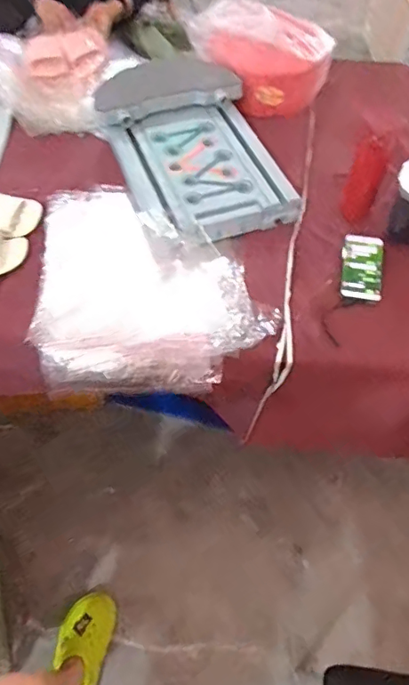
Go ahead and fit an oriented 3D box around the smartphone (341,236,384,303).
[{"bbox_3d":[0.308,-0.150,1.013,0.077,0.015,0.172,11,57,7],"label":"smartphone"}]

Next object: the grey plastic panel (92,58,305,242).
[{"bbox_3d":[-0.034,-0.427,1.130,0.320,0.112,0.495,-17,58,-11],"label":"grey plastic panel"}]

